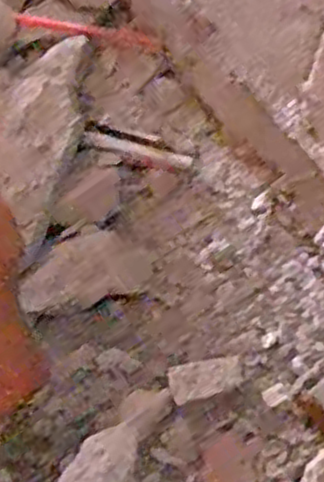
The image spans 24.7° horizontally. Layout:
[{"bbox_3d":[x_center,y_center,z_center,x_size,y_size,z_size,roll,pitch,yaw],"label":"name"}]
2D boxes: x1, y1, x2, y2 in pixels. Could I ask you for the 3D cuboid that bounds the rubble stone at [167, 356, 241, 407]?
[{"bbox_3d":[0.039,0.125,0.665,0.065,0.020,0.032,-13,67,-6],"label":"rubble stone"}]

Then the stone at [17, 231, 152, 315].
[{"bbox_3d":[-0.072,0.030,0.690,0.126,0.042,0.057,-19,68,-9],"label":"stone"}]

